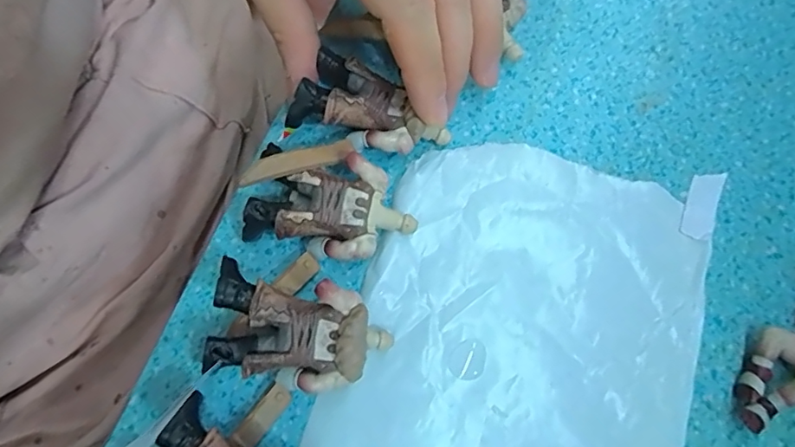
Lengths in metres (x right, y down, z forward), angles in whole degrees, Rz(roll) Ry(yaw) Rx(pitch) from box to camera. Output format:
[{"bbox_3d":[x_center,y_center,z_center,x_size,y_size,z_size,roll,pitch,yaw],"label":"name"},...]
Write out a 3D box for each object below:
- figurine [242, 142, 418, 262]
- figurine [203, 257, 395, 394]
[{"bbox_3d":[-0.023,-0.006,0.188,0.057,0.022,0.034,15,73,6],"label":"figurine"},{"bbox_3d":[-0.032,0.037,0.172,0.054,0.026,0.033,10,72,4],"label":"figurine"}]

